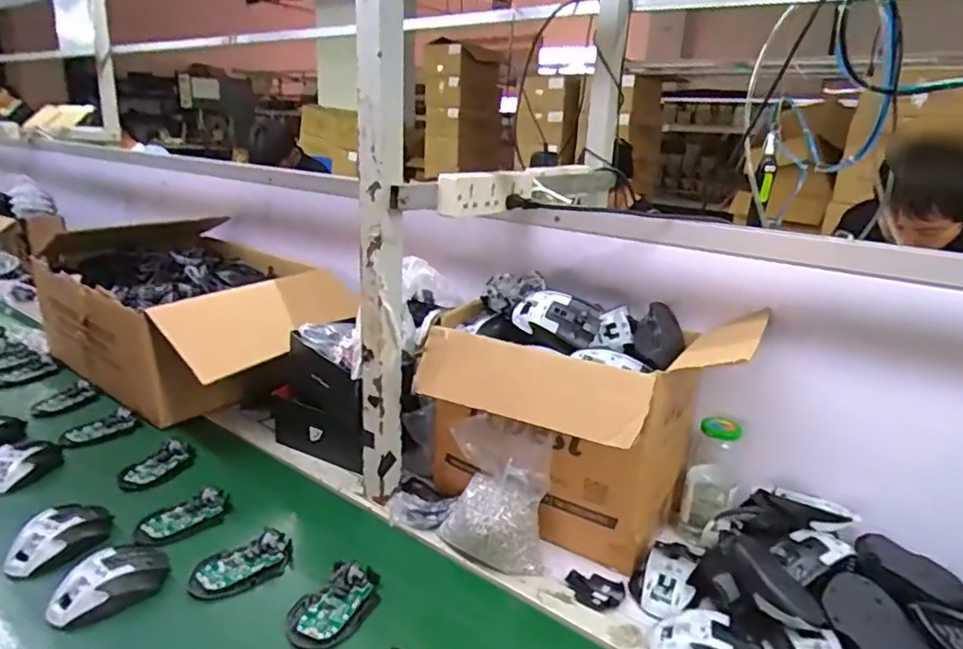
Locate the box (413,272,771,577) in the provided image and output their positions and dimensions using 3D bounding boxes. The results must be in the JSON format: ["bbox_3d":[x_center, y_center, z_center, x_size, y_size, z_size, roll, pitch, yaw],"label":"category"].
[{"bbox_3d":[0.117,0.118,0.789,0.381,0.280,0.215,12,20,27],"label":"box"}]

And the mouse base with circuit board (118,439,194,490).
[{"bbox_3d":[-0.475,0.203,0.893,0.054,0.016,0.125,8,18,16],"label":"mouse base with circuit board"}]

